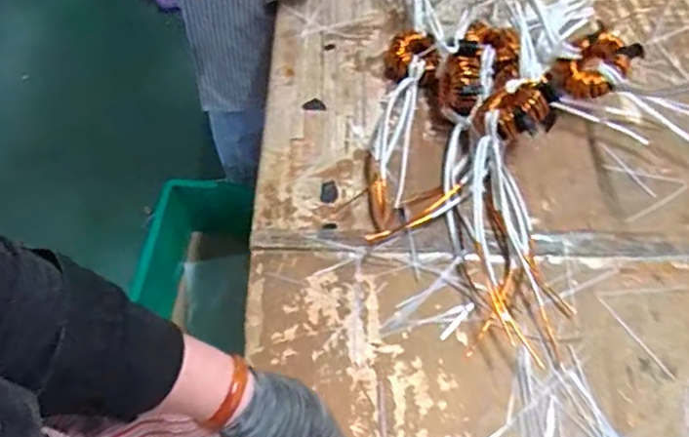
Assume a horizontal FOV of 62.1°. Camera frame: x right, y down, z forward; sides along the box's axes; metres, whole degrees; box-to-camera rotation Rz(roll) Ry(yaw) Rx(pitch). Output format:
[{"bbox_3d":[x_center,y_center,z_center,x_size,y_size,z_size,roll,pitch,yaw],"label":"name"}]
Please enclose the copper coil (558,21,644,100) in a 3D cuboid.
[{"bbox_3d":[0.341,-0.208,0.781,0.081,0.063,0.083,0,57,0],"label":"copper coil"}]

